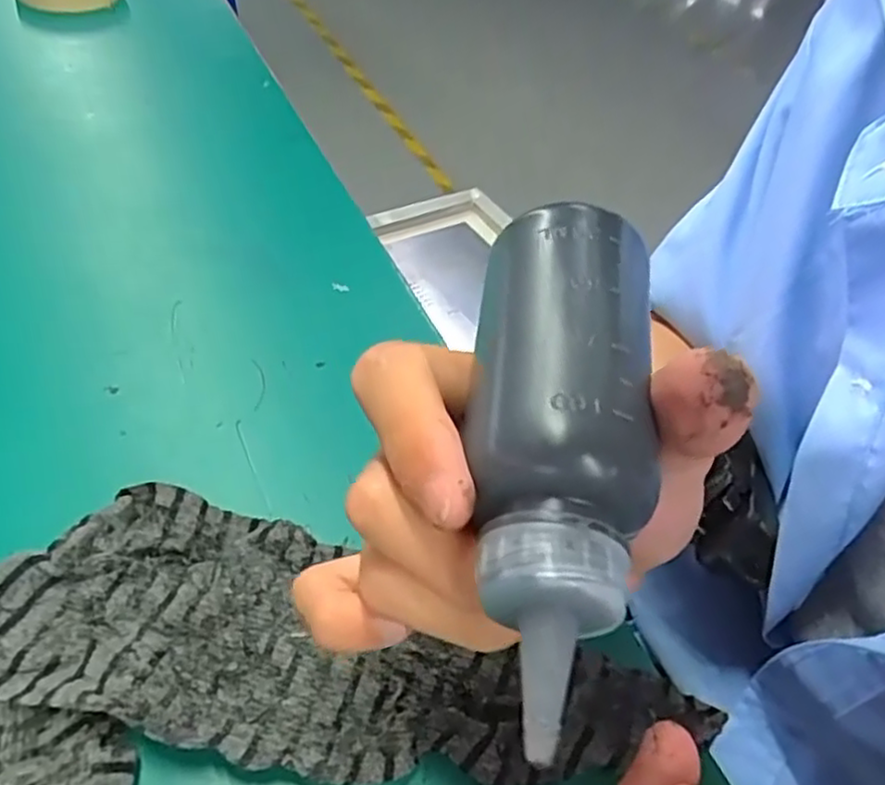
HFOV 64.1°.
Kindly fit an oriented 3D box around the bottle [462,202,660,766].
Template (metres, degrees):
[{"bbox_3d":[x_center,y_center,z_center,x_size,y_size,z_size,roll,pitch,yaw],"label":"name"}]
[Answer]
[{"bbox_3d":[0.025,0.009,0.153,0.036,0.029,0.117,7,61,-1],"label":"bottle"}]

